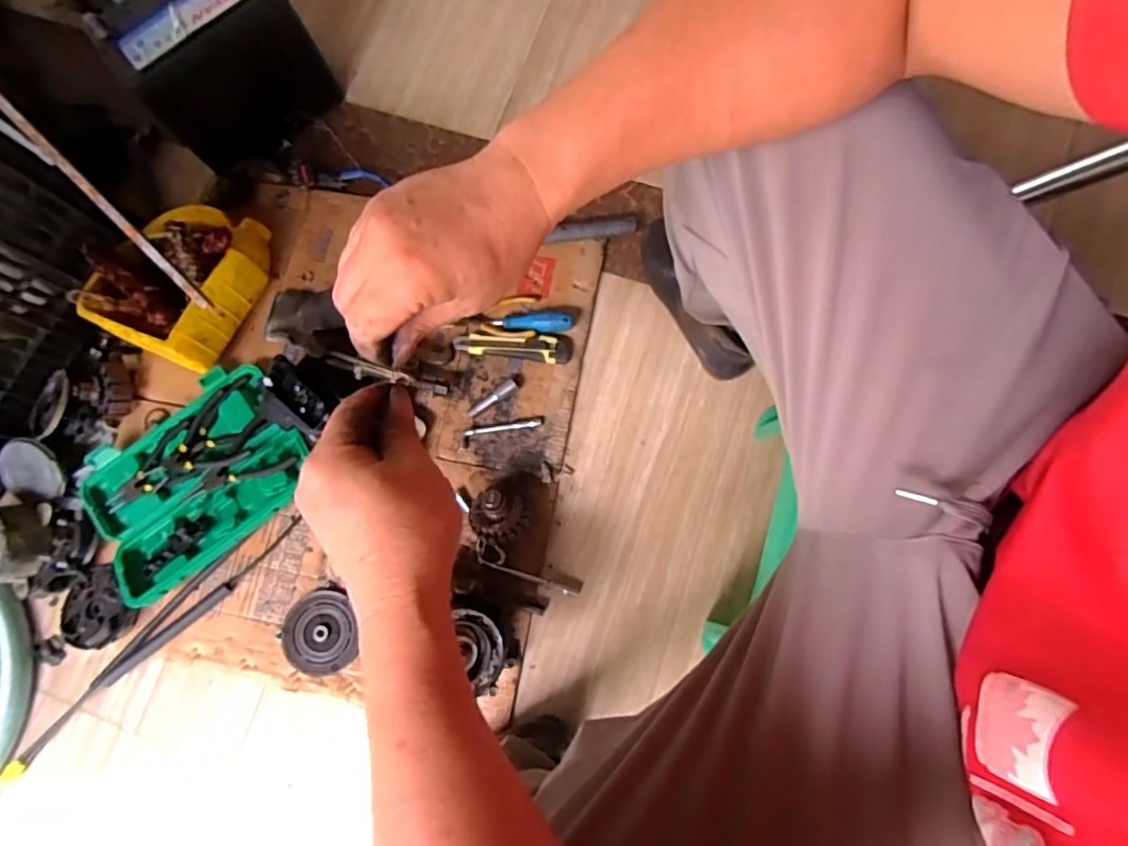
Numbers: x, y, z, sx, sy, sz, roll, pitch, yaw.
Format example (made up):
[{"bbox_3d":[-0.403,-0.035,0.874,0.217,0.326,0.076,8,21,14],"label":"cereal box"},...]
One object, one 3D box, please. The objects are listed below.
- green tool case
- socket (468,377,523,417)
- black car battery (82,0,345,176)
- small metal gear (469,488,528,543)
[{"bbox_3d":[-0.499,0.078,0.801,0.293,0.044,0.224,-33,79,-3],"label":"green tool case"},{"bbox_3d":[-0.094,-0.036,0.805,0.082,0.018,0.017,-36,80,-6],"label":"socket"},{"bbox_3d":[-0.482,-0.513,0.839,0.234,0.206,0.148,-39,79,-4],"label":"black car battery"},{"bbox_3d":[-0.083,0.116,0.752,0.068,0.067,0.069,-1,79,3],"label":"small metal gear"}]

